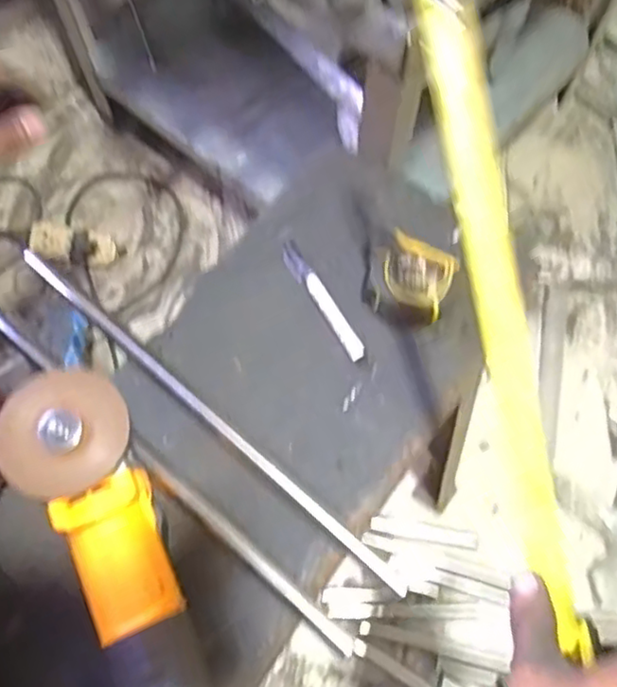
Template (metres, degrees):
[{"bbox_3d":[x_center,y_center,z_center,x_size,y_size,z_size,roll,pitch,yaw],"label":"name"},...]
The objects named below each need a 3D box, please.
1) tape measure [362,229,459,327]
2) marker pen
[{"bbox_3d":[0.089,-0.054,0.581,0.080,0.045,0.067,13,68,6],"label":"tape measure"},{"bbox_3d":[0.013,-0.040,0.593,0.020,0.013,0.128,-30,70,-12],"label":"marker pen"}]

